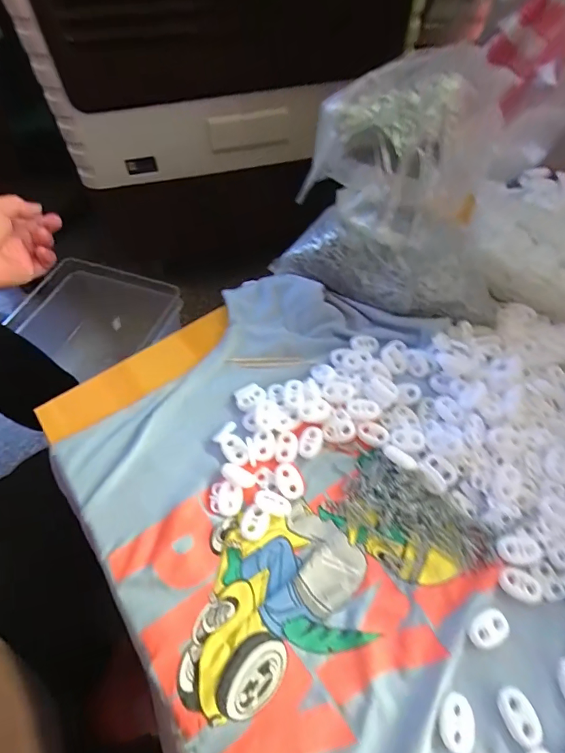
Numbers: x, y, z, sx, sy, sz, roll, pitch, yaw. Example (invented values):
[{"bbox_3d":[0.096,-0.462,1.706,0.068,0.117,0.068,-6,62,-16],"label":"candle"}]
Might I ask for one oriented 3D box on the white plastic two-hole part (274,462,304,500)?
[{"bbox_3d":[0.005,0.067,0.256,0.015,0.004,0.022,-18,60,-8],"label":"white plastic two-hole part"}]

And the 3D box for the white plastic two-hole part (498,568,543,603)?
[{"bbox_3d":[0.132,0.115,0.221,0.022,0.004,0.015,13,61,10],"label":"white plastic two-hole part"}]

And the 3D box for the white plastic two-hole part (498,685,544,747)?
[{"bbox_3d":[0.114,0.163,0.192,0.016,0.004,0.022,-16,60,-7],"label":"white plastic two-hole part"}]

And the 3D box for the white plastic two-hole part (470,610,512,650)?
[{"bbox_3d":[0.109,0.133,0.211,0.022,0.004,0.014,-24,61,-11],"label":"white plastic two-hole part"}]

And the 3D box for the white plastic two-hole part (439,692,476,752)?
[{"bbox_3d":[0.084,0.166,0.192,0.016,0.004,0.023,17,62,12],"label":"white plastic two-hole part"}]

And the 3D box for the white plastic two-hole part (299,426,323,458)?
[{"bbox_3d":[0.019,0.043,0.269,0.015,0.004,0.023,15,61,11],"label":"white plastic two-hole part"}]

